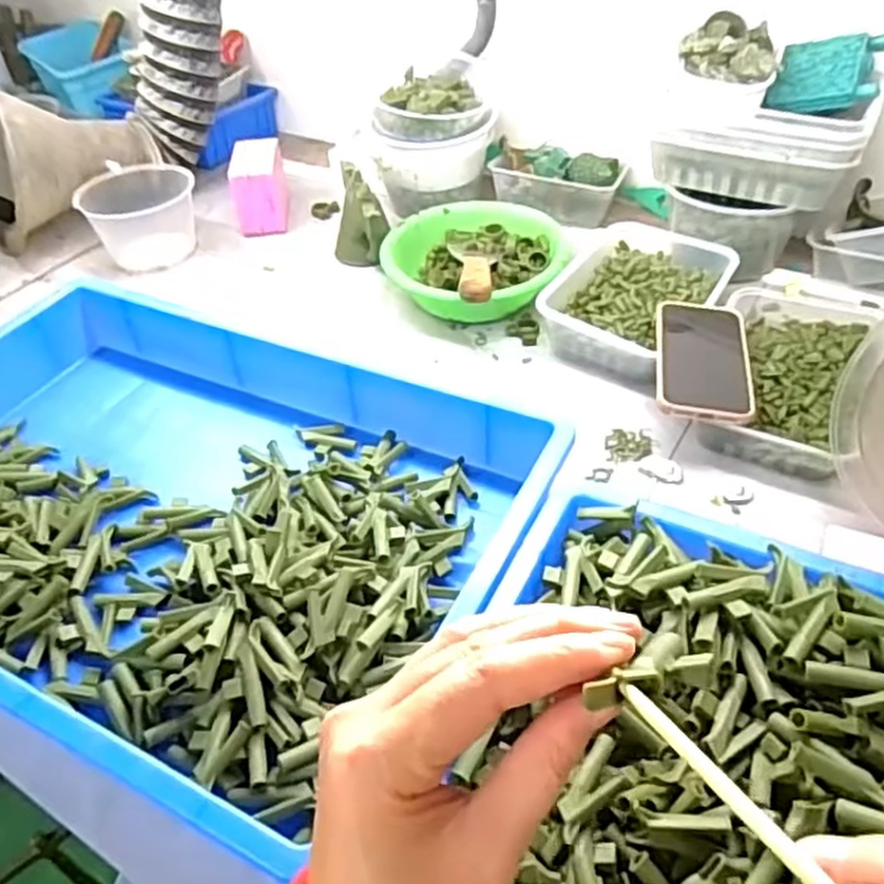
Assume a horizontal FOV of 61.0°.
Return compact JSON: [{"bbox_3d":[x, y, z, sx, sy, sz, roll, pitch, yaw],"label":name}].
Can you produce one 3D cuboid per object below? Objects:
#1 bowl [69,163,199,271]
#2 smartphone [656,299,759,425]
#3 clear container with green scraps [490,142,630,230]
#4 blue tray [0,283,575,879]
[{"bbox_3d":[-0.393,-0.301,0.982,0.141,0.091,0.147,-2,44,2],"label":"bowl"},{"bbox_3d":[0.236,-0.080,0.678,0.080,0.017,0.167,5,45,10],"label":"smartphone"},{"bbox_3d":[0.147,-0.339,0.978,0.163,0.076,0.075,13,47,18],"label":"clear container with green scraps"},{"bbox_3d":[-0.223,0.051,0.606,0.566,0.080,0.371,16,48,20],"label":"blue tray"}]

